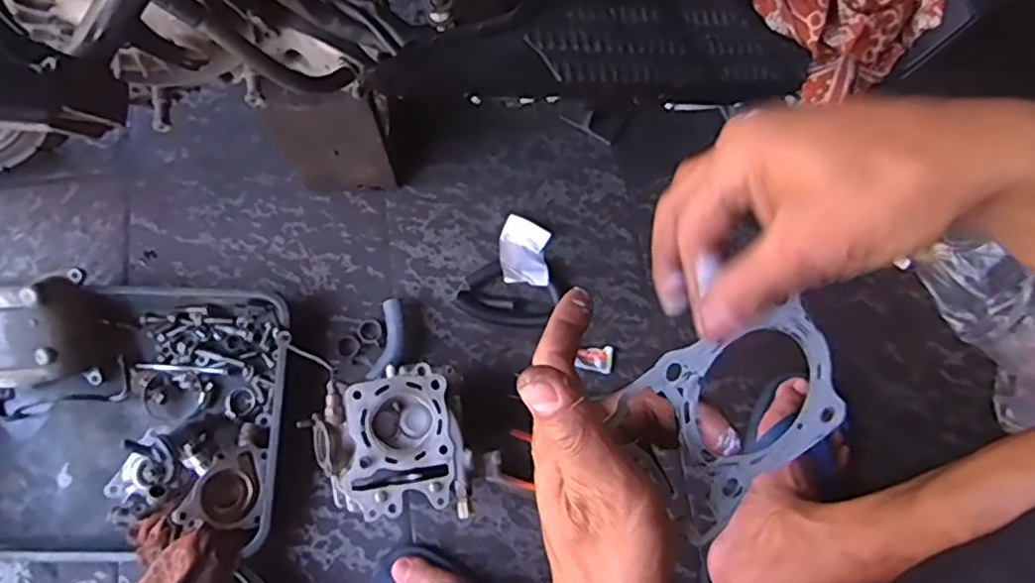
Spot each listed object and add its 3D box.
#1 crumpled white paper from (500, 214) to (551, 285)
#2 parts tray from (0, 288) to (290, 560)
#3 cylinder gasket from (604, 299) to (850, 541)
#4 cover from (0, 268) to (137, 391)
[{"bbox_3d":[0.009,-0.045,0.762,0.058,0.027,0.084,5,75,-2],"label":"crumpled white paper"},{"bbox_3d":[-0.425,0.130,0.674,0.370,0.051,0.270,-1,75,-3],"label":"parts tray"},{"bbox_3d":[0.104,0.056,0.306,0.102,0.009,0.094,-33,111,-7],"label":"cylinder gasket"},{"bbox_3d":[-0.501,0.039,0.679,0.144,0.074,0.124,-11,107,-14],"label":"cover"}]

